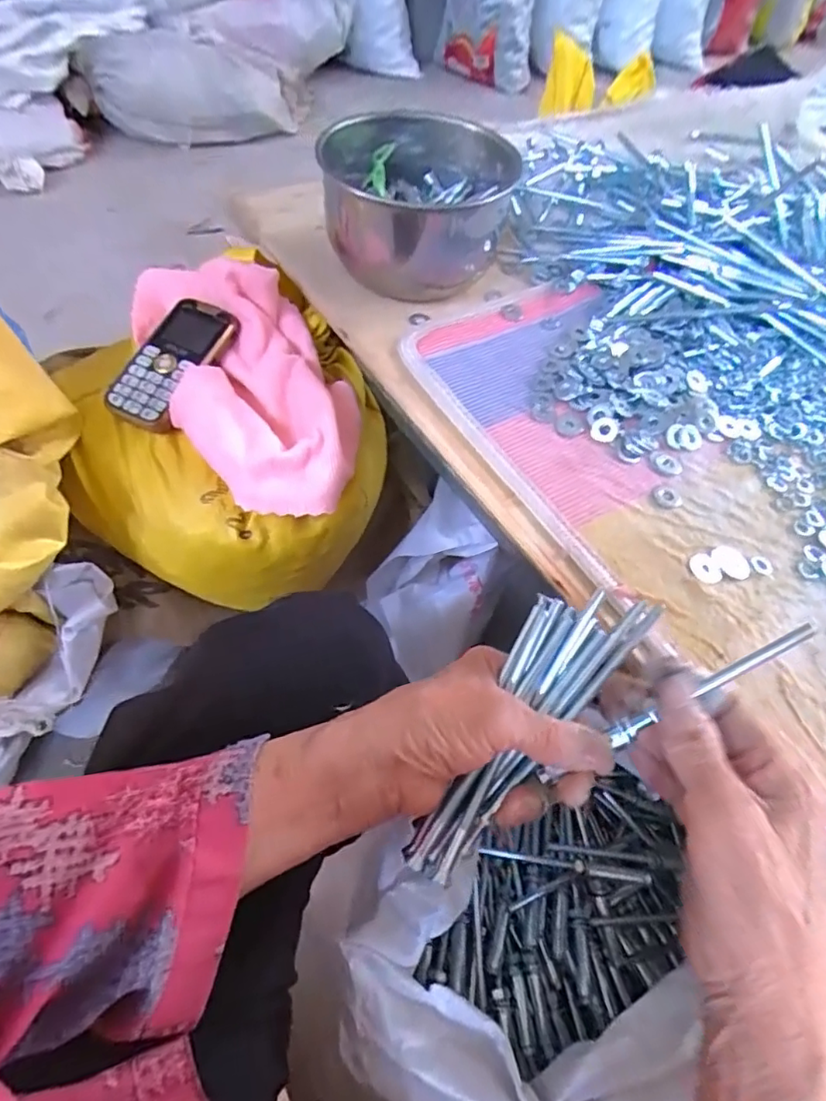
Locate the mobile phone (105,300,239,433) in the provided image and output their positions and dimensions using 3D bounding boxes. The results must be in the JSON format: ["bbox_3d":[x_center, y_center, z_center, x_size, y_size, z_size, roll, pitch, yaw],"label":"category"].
[{"bbox_3d":[-0.203,-0.164,0.482,0.057,0.021,0.121,23,61,12],"label":"mobile phone"}]

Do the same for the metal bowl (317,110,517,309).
[{"bbox_3d":[0.001,-0.316,0.528,0.158,0.083,0.191,-2,58,-7],"label":"metal bowl"}]

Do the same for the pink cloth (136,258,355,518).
[{"bbox_3d":[-0.133,-0.151,0.486,0.149,0.078,0.257,-23,63,-19],"label":"pink cloth"}]

